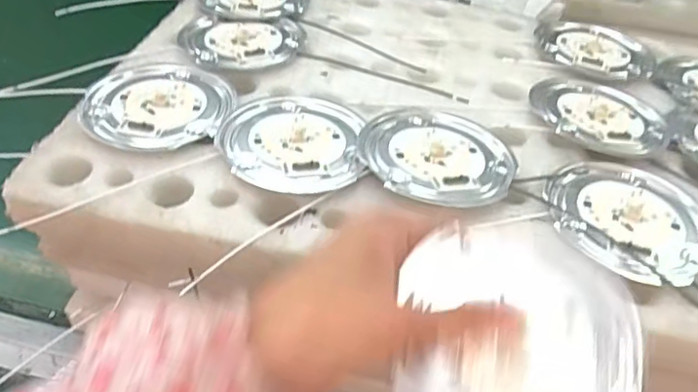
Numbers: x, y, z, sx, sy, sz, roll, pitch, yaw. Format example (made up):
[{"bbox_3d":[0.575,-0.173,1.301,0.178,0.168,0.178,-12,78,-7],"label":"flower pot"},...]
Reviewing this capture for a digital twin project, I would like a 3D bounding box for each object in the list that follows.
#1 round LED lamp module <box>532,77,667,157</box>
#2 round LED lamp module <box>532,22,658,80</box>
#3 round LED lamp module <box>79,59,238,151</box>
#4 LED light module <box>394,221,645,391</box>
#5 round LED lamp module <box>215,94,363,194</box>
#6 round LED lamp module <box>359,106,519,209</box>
[{"bbox_3d":[0.191,-0.063,0.426,0.090,0.012,0.092,3,43,-3],"label":"round LED lamp module"},{"bbox_3d":[0.218,-0.132,0.502,0.087,0.011,0.080,3,43,-3],"label":"round LED lamp module"},{"bbox_3d":[-0.131,-0.070,0.403,0.098,0.015,0.104,3,43,-3],"label":"round LED lamp module"},{"bbox_3d":[0.072,0.066,0.237,0.097,0.006,0.114,3,64,10],"label":"LED light module"},{"bbox_3d":[-0.039,-0.039,0.382,0.092,0.010,0.109,2,43,-3],"label":"round LED lamp module"},{"bbox_3d":[0.057,-0.030,0.377,0.095,0.012,0.101,3,43,-3],"label":"round LED lamp module"}]

